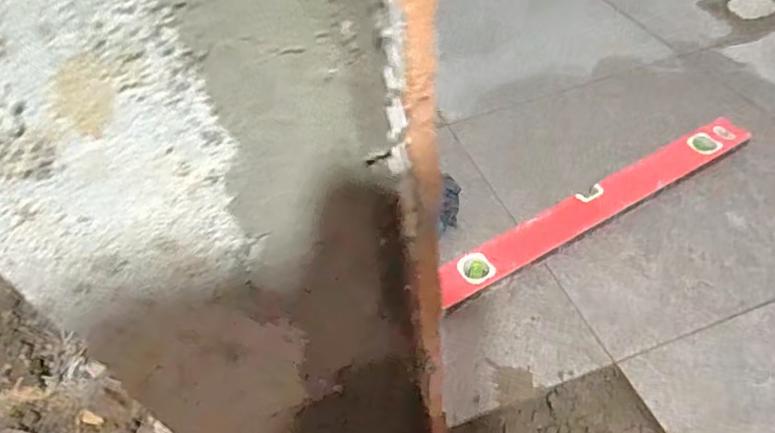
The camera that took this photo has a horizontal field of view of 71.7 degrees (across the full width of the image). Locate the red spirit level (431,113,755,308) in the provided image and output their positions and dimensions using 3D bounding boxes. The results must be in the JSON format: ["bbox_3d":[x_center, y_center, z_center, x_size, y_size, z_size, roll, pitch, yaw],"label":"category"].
[{"bbox_3d":[0.320,-0.018,0.798,0.580,0.029,0.058,-24,50,-18],"label":"red spirit level"}]

